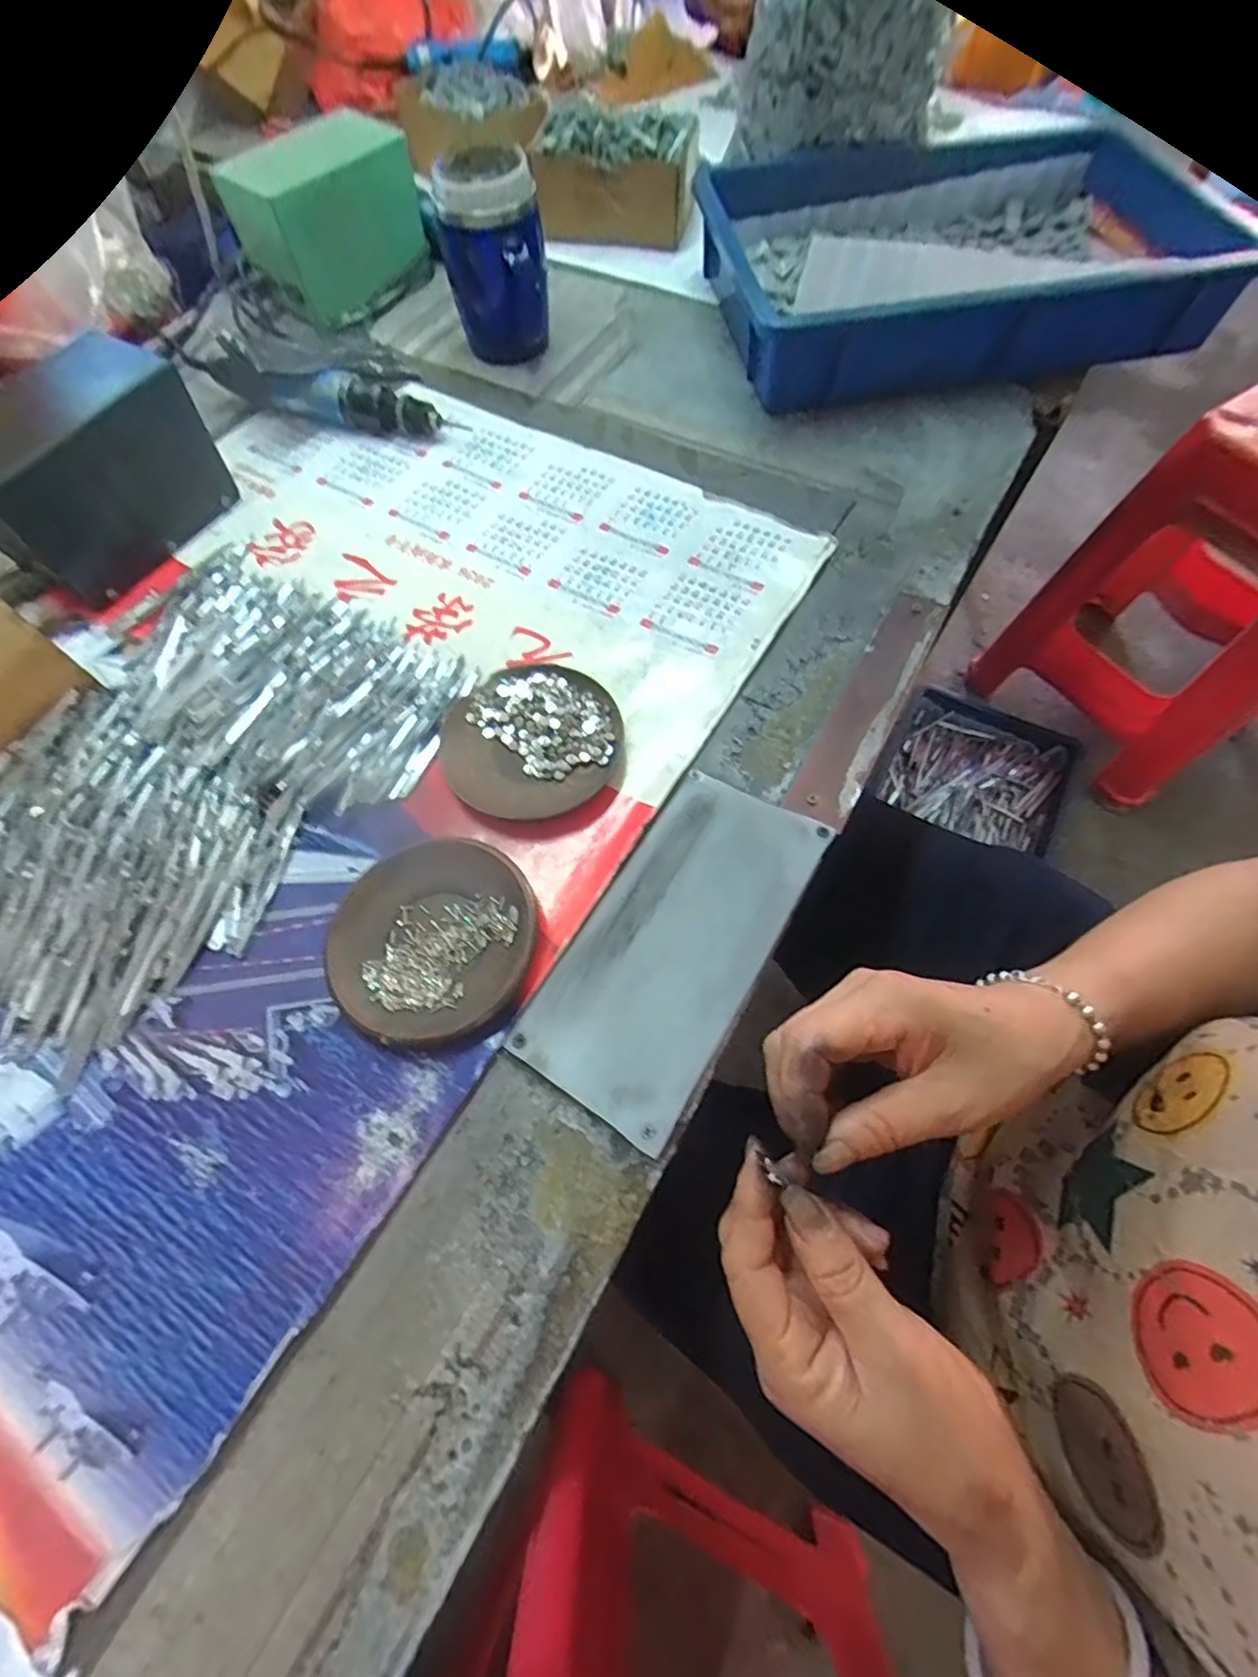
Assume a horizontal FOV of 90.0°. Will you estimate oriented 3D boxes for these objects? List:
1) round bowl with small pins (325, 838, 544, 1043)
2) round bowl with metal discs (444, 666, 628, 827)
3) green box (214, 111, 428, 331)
[{"bbox_3d":[-0.108,0.054,0.351,0.111,0.015,0.111,-2,64,3],"label":"round bowl with small pins"},{"bbox_3d":[-0.062,-0.063,0.404,0.111,0.016,0.104,-2,64,3],"label":"round bowl with metal discs"},{"bbox_3d":[-0.294,-0.617,0.626,0.098,0.103,0.165,36,72,19],"label":"green box"}]

